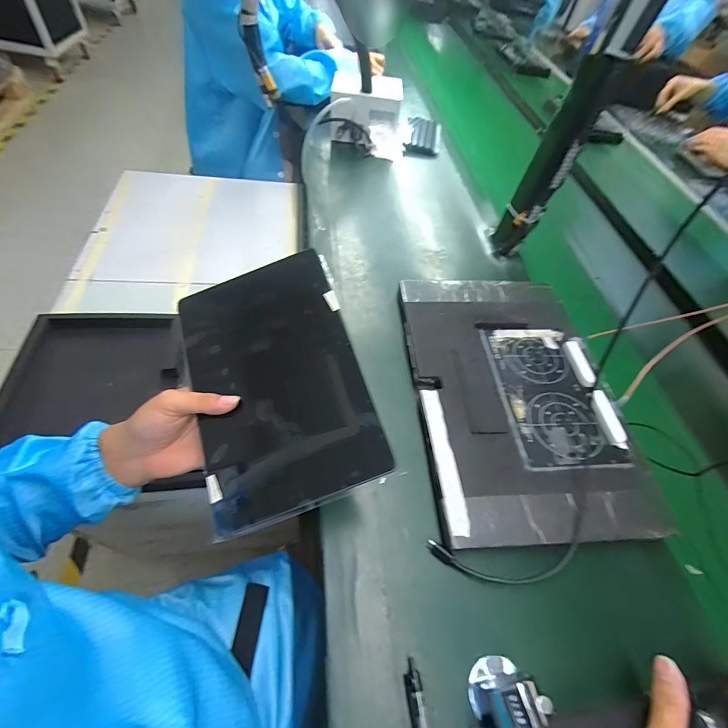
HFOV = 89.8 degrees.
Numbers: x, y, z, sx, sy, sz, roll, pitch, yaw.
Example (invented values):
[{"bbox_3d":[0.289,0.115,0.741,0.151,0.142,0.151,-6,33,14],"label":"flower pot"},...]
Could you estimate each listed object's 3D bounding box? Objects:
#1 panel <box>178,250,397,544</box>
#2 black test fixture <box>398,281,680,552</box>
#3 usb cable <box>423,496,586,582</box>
[{"bbox_3d":[-0.089,0.010,0.359,0.163,0.010,0.254,-20,66,1],"label":"panel"},{"bbox_3d":[0.194,0.033,0.497,0.253,0.031,0.385,0,54,-4],"label":"black test fixture"},{"bbox_3d":[0.162,0.193,0.383,0.181,0.021,0.061,-7,57,-14],"label":"usb cable"}]

